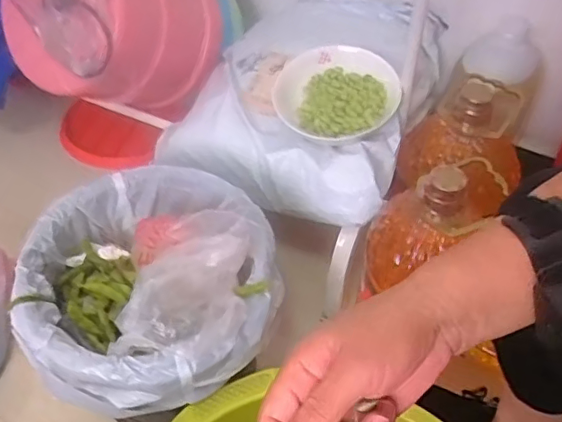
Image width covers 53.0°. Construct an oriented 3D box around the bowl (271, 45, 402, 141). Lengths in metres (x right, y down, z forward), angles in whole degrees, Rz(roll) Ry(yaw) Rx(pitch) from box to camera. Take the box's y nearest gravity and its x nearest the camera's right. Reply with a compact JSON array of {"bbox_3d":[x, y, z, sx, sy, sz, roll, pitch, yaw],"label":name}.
[{"bbox_3d":[0.074,-0.163,0.795,0.178,0.050,0.163,14,50,13],"label":"bowl"}]

